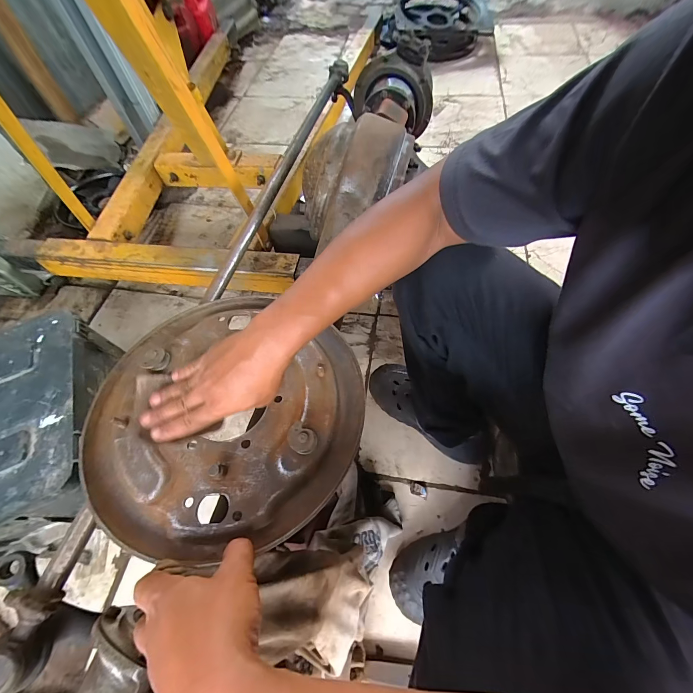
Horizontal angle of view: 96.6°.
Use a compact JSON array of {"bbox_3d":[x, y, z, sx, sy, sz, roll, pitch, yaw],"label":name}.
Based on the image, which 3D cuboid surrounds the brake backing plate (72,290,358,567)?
[{"bbox_3d":[-0.140,0.064,0.347,0.294,0.036,0.281,-1,60,1],"label":"brake backing plate"}]

